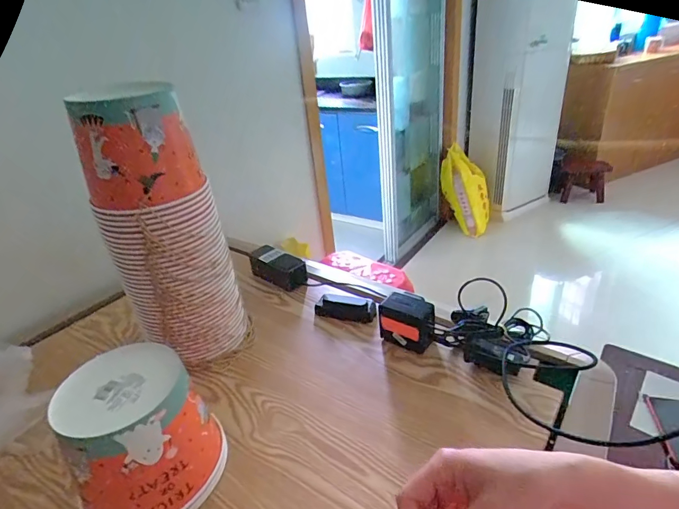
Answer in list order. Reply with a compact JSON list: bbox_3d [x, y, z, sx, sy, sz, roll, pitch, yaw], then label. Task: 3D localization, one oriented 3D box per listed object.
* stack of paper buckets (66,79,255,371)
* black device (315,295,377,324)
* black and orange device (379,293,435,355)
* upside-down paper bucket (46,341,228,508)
[{"bbox_3d":[-0.248,-0.022,0.612,0.132,0.410,0.127,1,30,12],"label":"stack of paper buckets"},{"bbox_3d":[0.010,0.097,0.766,0.118,0.035,0.027,3,31,15],"label":"black device"},{"bbox_3d":[0.109,0.108,0.659,0.087,0.078,0.054,9,33,24],"label":"black and orange device"},{"bbox_3d":[-0.219,0.201,0.470,0.152,0.152,0.142,-4,30,2],"label":"upside-down paper bucket"}]

